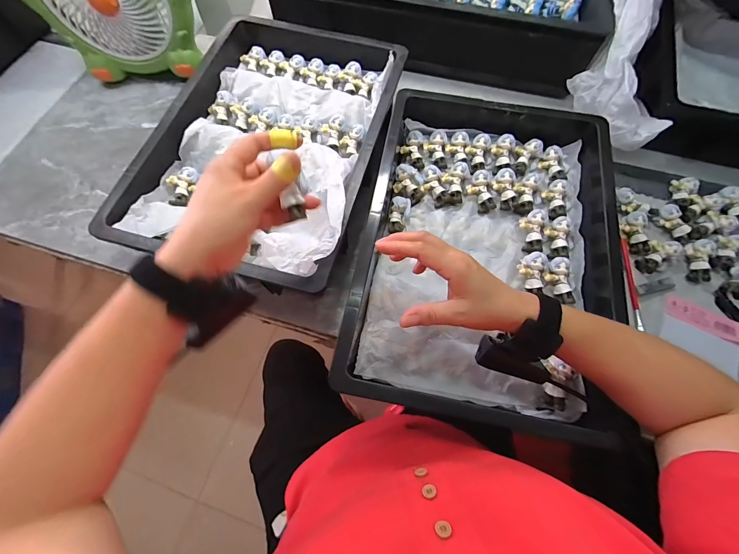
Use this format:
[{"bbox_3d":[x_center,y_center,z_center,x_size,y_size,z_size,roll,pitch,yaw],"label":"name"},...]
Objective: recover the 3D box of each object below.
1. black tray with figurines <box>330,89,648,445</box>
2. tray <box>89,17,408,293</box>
[{"bbox_3d":[0.152,-0.059,0.438,0.306,0.081,0.462,10,69,4],"label":"black tray with figurines"},{"bbox_3d":[-0.144,-0.214,0.484,0.320,0.068,0.451,15,69,6],"label":"tray"}]

